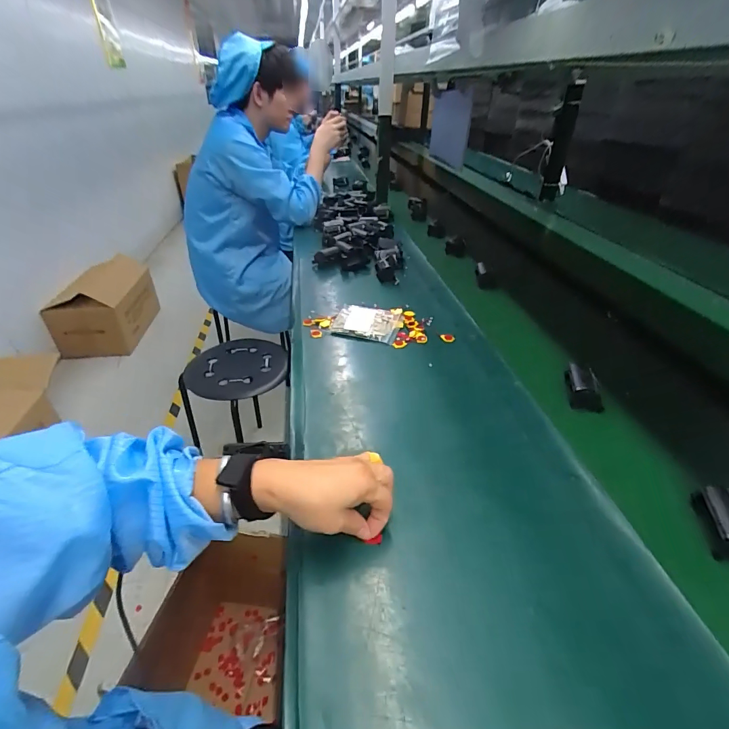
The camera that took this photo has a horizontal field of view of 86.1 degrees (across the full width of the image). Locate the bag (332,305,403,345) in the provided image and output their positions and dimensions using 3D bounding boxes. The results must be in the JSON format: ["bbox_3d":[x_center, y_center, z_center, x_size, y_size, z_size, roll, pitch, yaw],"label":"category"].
[{"bbox_3d":[0.005,-0.083,0.765,0.125,0.025,0.105,8,36,10],"label":"bag"}]

